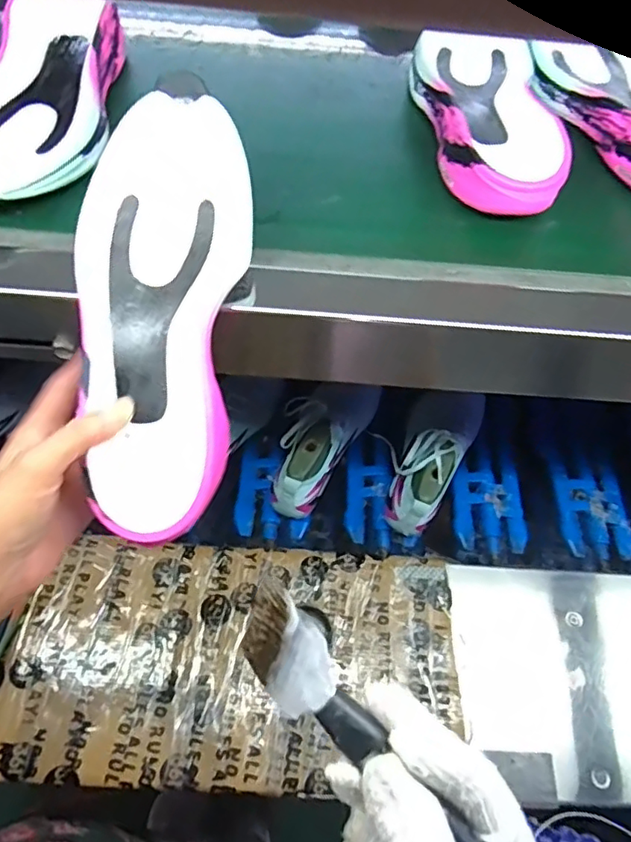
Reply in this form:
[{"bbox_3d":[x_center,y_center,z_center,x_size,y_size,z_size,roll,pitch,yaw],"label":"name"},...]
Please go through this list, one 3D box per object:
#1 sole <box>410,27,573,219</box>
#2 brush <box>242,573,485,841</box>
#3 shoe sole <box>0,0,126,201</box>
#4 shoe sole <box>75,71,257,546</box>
[{"bbox_3d":[0.136,-0.243,0.459,0.099,0.044,0.212,-3,63,-3],"label":"sole"},{"bbox_3d":[0.026,0.138,0.244,0.031,0.019,0.165,-41,86,-20],"label":"brush"},{"bbox_3d":[-0.194,-0.226,0.427,0.101,0.040,0.211,11,63,5],"label":"shoe sole"},{"bbox_3d":[-0.092,-0.063,0.347,0.094,0.030,0.254,3,87,1],"label":"shoe sole"}]

